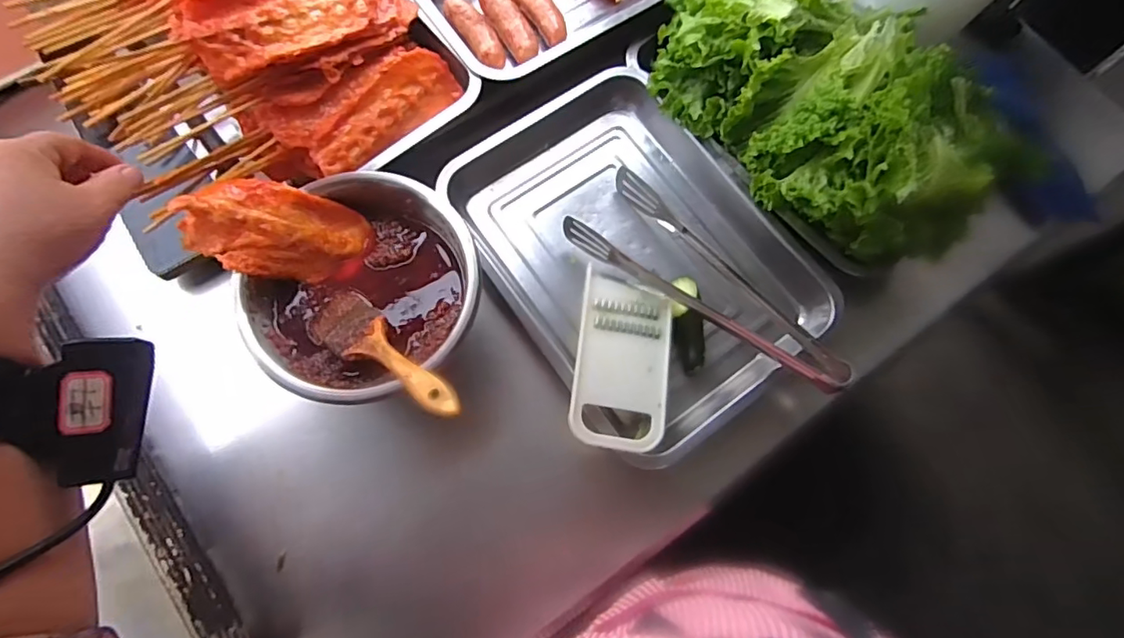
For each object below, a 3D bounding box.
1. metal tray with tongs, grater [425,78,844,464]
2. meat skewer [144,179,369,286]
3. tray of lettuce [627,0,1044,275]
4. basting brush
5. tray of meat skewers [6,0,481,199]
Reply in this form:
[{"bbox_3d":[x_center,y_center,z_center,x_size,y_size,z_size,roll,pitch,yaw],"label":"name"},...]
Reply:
[{"bbox_3d":[0.066,-0.062,0.560,0.258,0.062,0.361,-37,76,-12],"label":"metal tray with tongs, grater"},{"bbox_3d":[-0.244,-0.075,0.476,0.152,0.015,0.077,18,90,-34],"label":"meat skewer"},{"bbox_3d":[0.259,-0.217,0.549,0.238,0.121,0.358,-39,77,-13],"label":"tray of lettuce"},{"bbox_3d":[-0.139,0.029,0.447,0.171,0.012,0.048,31,72,32],"label":"basting brush"},{"bbox_3d":[-0.291,-0.275,0.523,0.292,0.106,0.348,-38,77,-13],"label":"tray of meat skewers"}]

